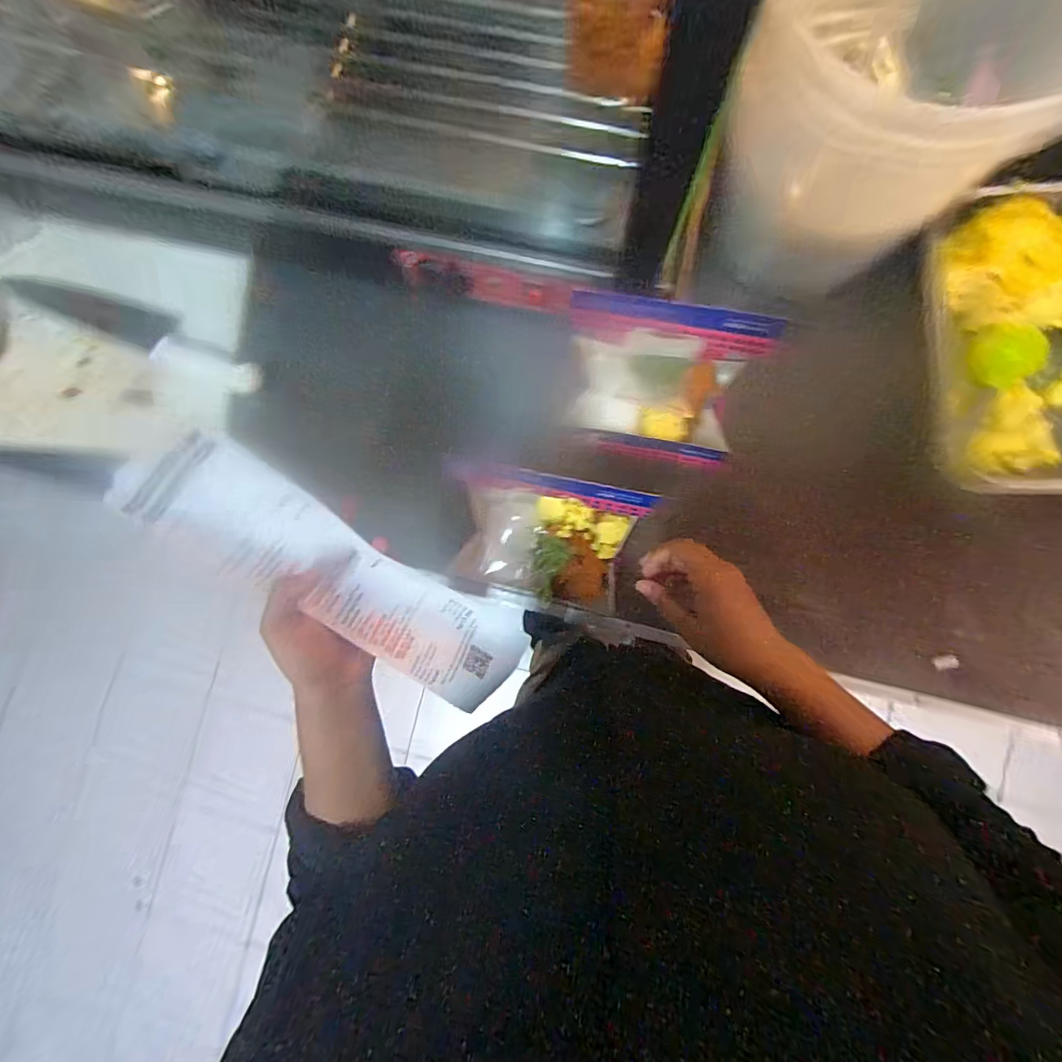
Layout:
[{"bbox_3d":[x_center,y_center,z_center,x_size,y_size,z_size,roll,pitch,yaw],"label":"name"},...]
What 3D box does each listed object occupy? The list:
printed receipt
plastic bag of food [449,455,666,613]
[{"bbox_3d":[-0.126,0.037,0.340,0.282,0.043,0.066,36,90,-21],"label":"printed receipt"},{"bbox_3d":[0.011,0.003,0.491,0.199,0.033,0.125,12,88,5],"label":"plastic bag of food"}]

